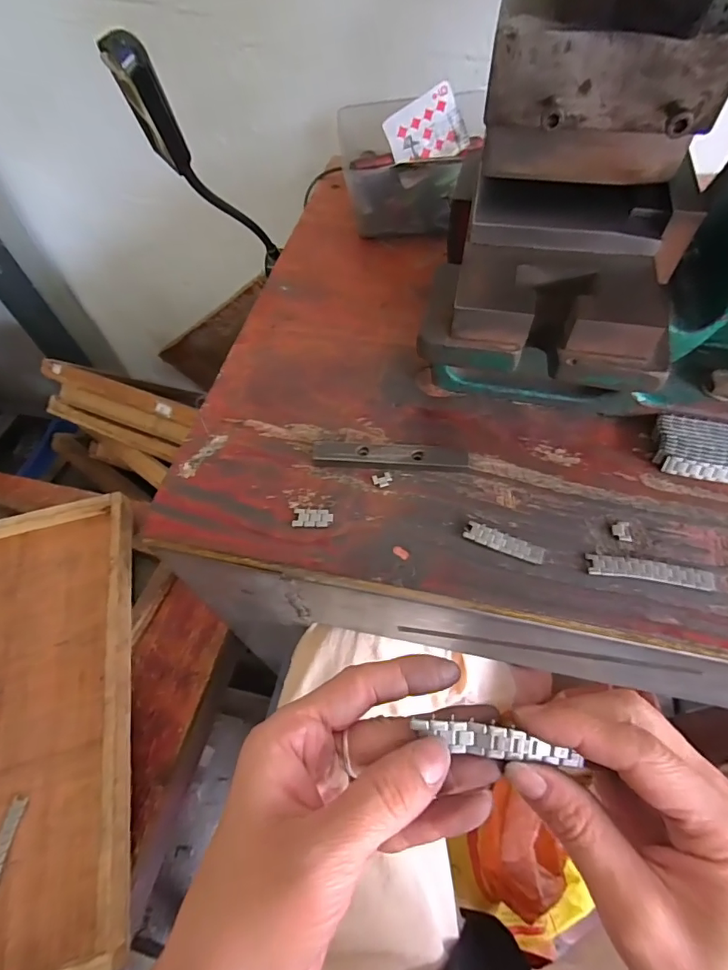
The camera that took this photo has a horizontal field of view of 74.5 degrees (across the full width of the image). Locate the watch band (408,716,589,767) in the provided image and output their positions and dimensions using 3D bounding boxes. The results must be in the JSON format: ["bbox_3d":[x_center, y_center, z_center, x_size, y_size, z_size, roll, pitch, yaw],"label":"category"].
[{"bbox_3d":[0.050,0.096,0.179,0.059,0.007,0.011,11,61,1],"label":"watch band"}]

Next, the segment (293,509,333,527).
[{"bbox_3d":[-0.032,0.020,0.299,0.025,0.004,0.012,0,58,4],"label":"segment"}]

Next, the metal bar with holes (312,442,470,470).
[{"bbox_3d":[0.018,-0.020,0.319,0.101,0.009,0.016,3,58,6],"label":"metal bar with holes"}]

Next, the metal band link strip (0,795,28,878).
[{"bbox_3d":[-0.283,0.284,0.374,0.013,0.004,0.066,-2,60,3],"label":"metal band link strip"}]

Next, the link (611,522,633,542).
[{"bbox_3d":[0.153,0.027,0.284,0.010,0.004,0.012,2,60,5],"label":"link"}]

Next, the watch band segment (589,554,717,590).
[{"bbox_3d":[0.162,0.048,0.271,0.066,0.004,0.013,7,59,8],"label":"watch band segment"}]

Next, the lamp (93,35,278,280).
[{"bbox_3d":[-0.106,-0.216,0.358,0.026,0.280,0.028,-1,98,3],"label":"lamp"}]

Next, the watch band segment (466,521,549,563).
[{"bbox_3d":[0.083,0.034,0.283,0.046,0.004,0.012,19,61,15],"label":"watch band segment"}]

